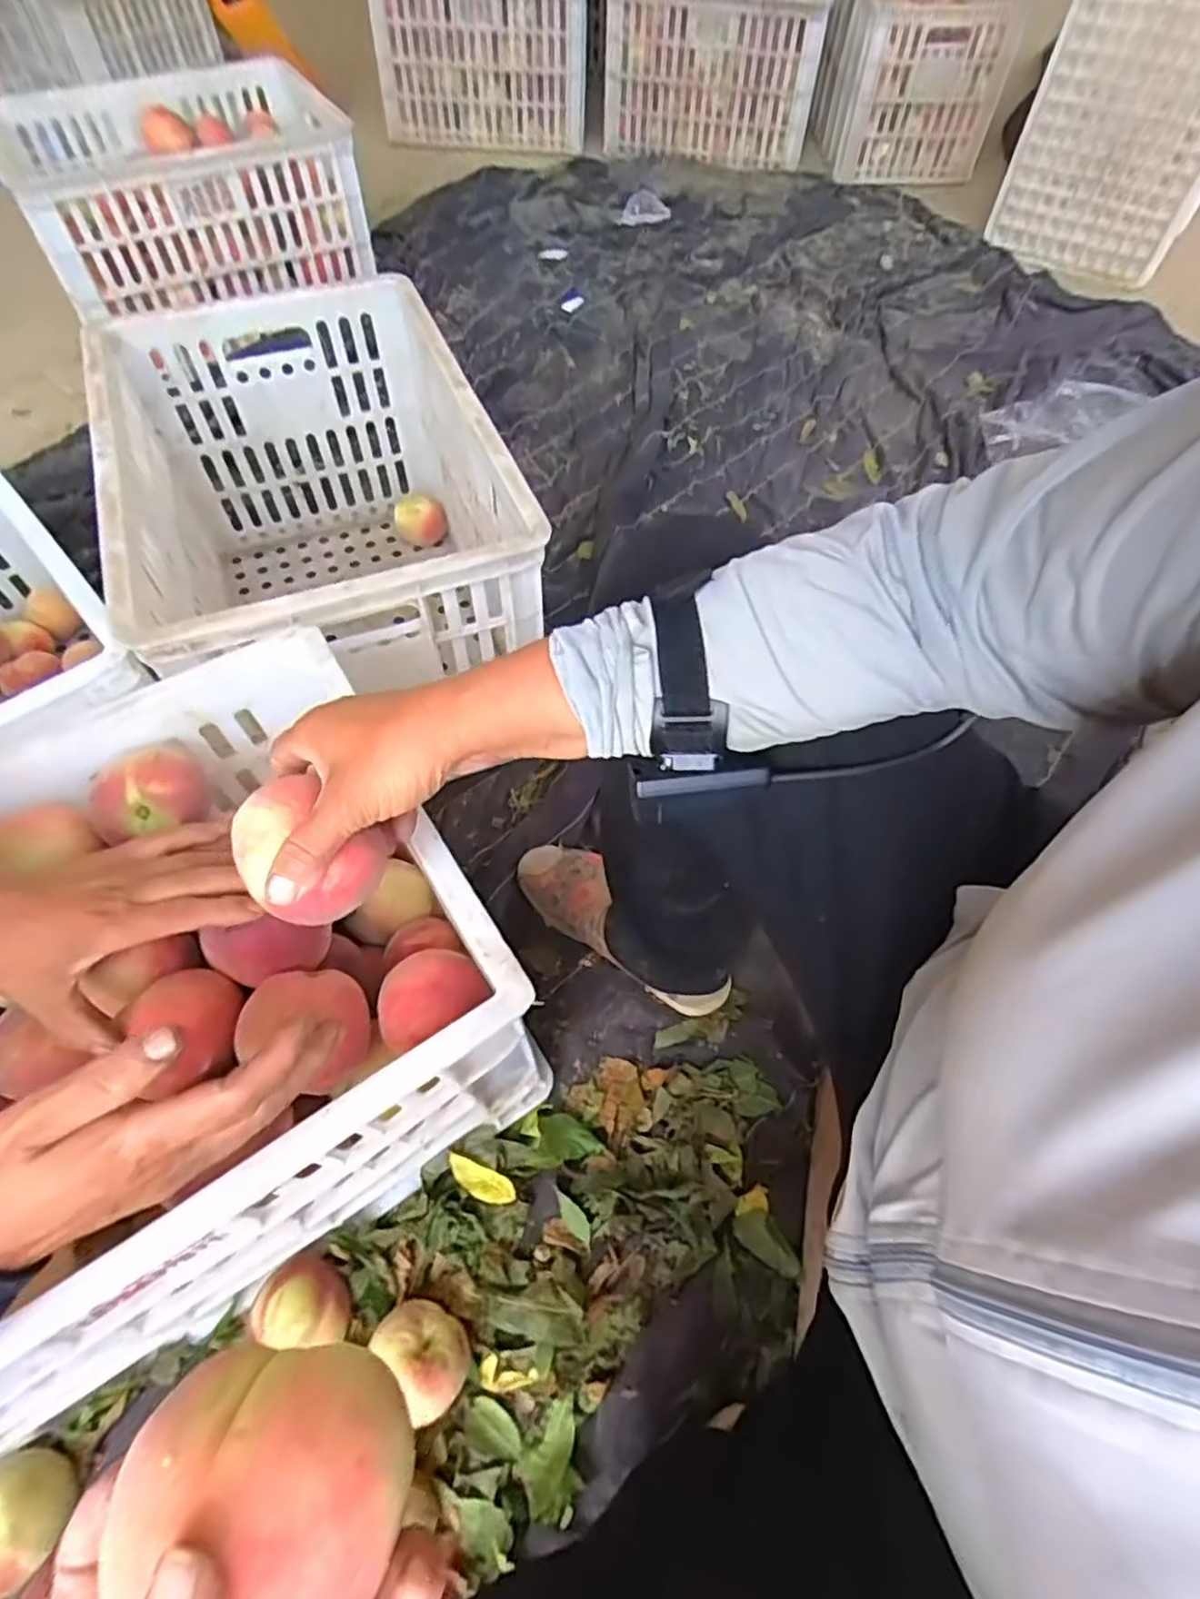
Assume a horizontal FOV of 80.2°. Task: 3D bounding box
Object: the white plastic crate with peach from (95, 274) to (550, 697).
[{"bbox_3d":[-0.297,-0.295,0.812,0.350,0.316,0.482,-21,64,-11],"label":"white plastic crate with peach"}]

